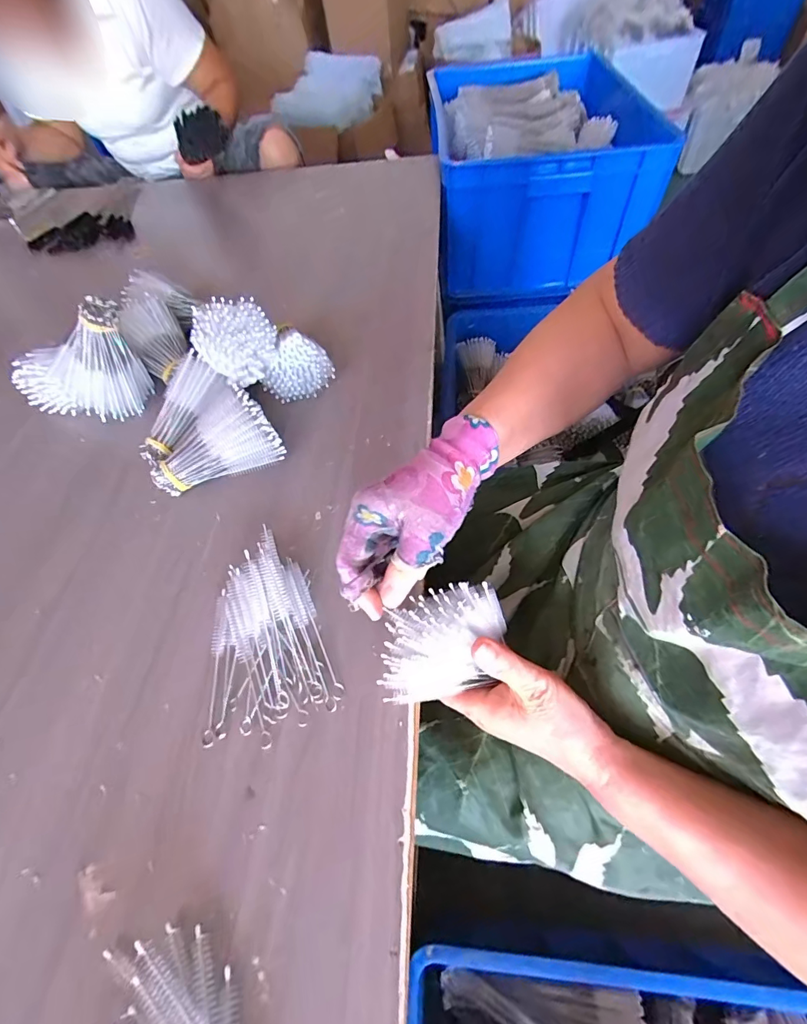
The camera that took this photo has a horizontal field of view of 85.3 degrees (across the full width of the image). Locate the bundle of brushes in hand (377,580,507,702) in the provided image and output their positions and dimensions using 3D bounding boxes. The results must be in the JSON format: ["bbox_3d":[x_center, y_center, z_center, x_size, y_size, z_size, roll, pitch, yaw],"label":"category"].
[{"bbox_3d":[0.026,0.087,0.301,0.083,0.053,0.064,-7,54,1],"label":"bundle of brushes in hand"}]

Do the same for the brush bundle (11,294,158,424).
[{"bbox_3d":[-0.375,-0.168,0.493,0.163,0.128,0.063,12,56,14],"label":"brush bundle"}]

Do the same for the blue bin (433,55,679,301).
[{"bbox_3d":[0.267,-0.726,0.945,0.393,0.242,0.546,-3,56,4],"label":"blue bin"}]

